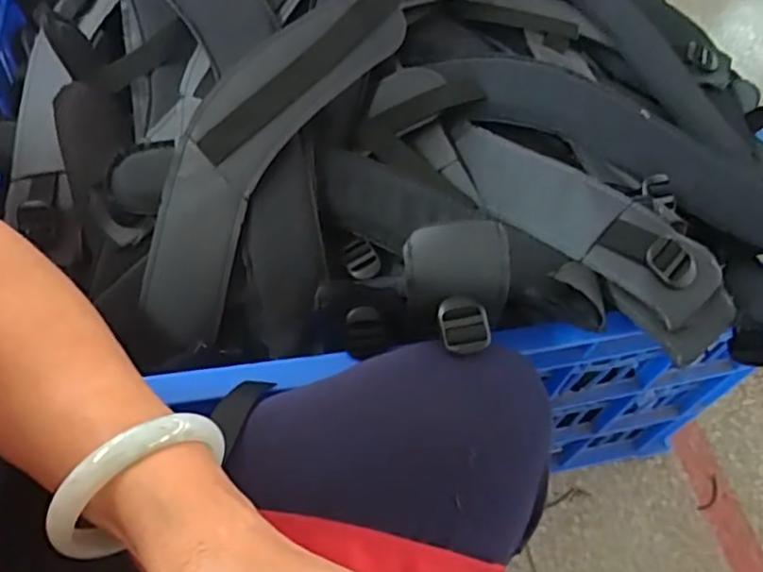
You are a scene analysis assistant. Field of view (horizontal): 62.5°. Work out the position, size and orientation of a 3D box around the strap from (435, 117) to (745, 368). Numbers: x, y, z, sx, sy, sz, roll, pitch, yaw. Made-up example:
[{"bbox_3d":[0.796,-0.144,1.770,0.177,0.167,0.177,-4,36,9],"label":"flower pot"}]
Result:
[{"bbox_3d":[0.157,-0.059,0.516,0.065,0.054,0.277,-33,64,-27],"label":"strap"}]

